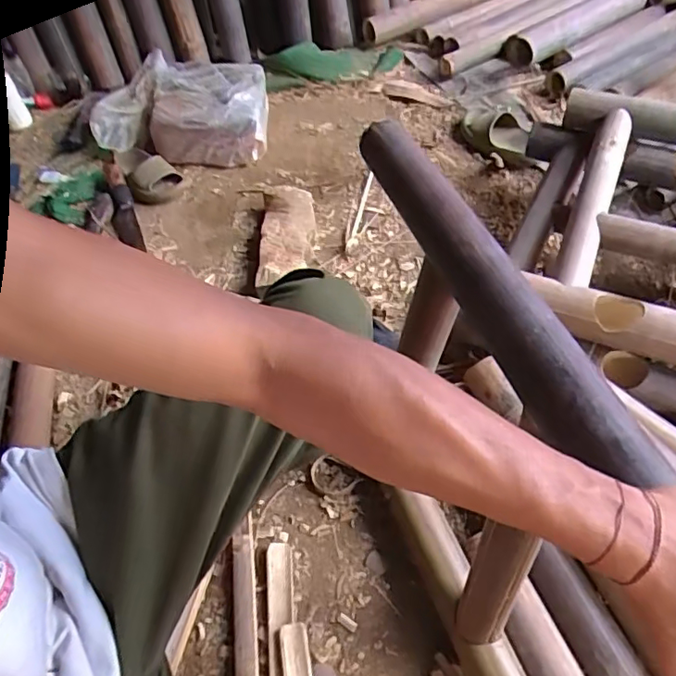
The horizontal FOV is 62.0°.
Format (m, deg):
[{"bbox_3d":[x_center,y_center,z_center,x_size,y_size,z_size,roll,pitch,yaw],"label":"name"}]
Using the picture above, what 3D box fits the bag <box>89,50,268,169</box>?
[{"bbox_3d":[-0.381,-0.554,1.381,0.427,0.138,0.263,-1,52,5],"label":"bag"}]

